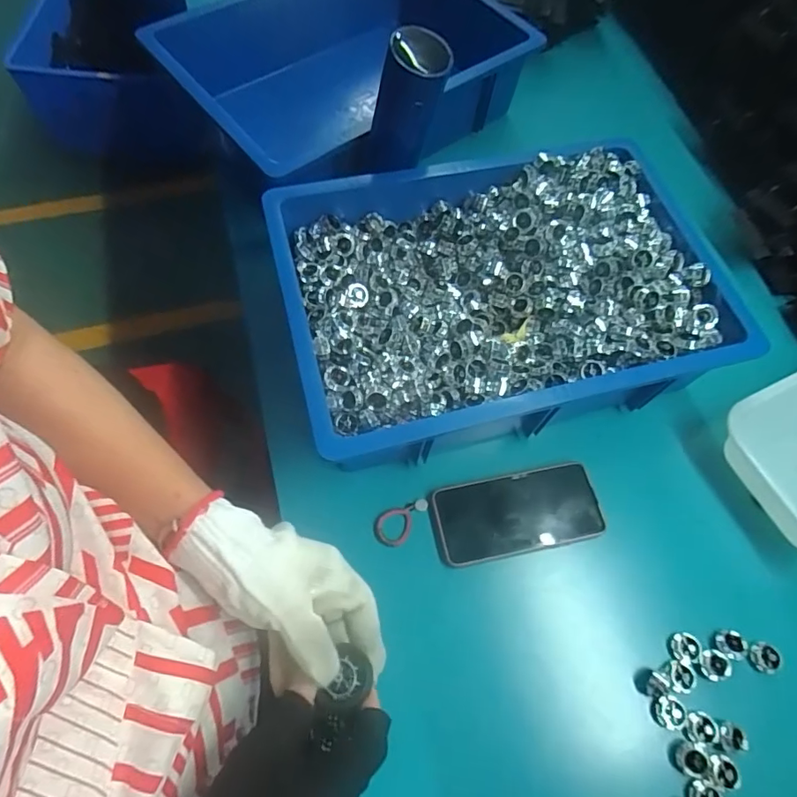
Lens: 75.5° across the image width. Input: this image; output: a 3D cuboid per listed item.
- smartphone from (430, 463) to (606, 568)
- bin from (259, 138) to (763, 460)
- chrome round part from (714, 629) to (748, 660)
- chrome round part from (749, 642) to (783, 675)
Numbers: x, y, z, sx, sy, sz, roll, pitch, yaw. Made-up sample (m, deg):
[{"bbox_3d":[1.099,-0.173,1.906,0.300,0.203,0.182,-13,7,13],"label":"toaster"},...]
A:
[{"bbox_3d":[0.122,0.115,0.521,0.168,0.005,0.078,-10,65,-7],"label":"smartphone"},{"bbox_3d":[0.110,-0.112,0.566,0.436,0.108,0.307,-13,65,-9],"label":"bin"},{"bbox_3d":[0.311,0.231,0.480,0.025,0.013,0.024,1,64,-2],"label":"chrome round part"},{"bbox_3d":[0.342,0.242,0.479,0.025,0.010,0.026,1,64,-2],"label":"chrome round part"}]

